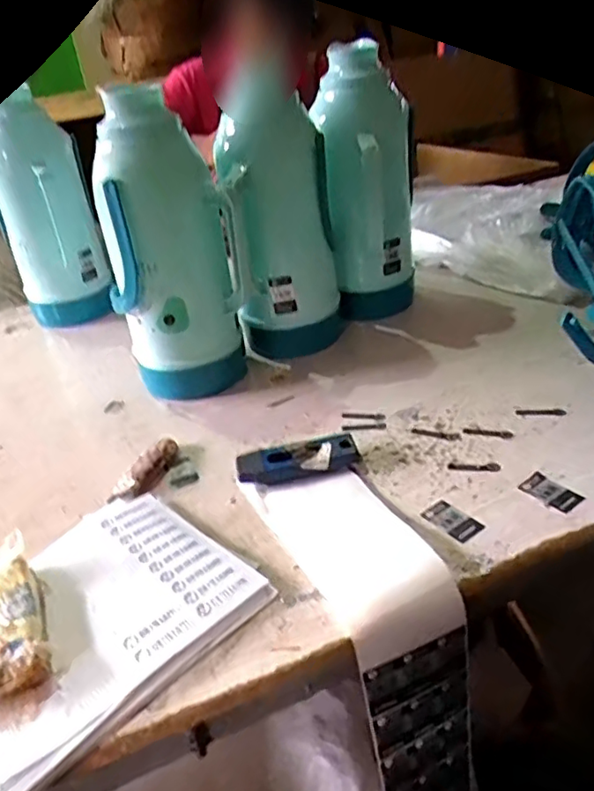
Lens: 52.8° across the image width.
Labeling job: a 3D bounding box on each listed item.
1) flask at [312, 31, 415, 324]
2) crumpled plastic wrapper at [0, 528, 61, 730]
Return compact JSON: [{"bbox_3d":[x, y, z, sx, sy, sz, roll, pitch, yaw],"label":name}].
[{"bbox_3d":[0.107,-0.302,0.907,0.136,0.366,0.127,-4,32,6],"label":"flask"},{"bbox_3d":[-0.237,0.187,0.487,0.057,0.030,0.167,-19,33,-19],"label":"crumpled plastic wrapper"}]

